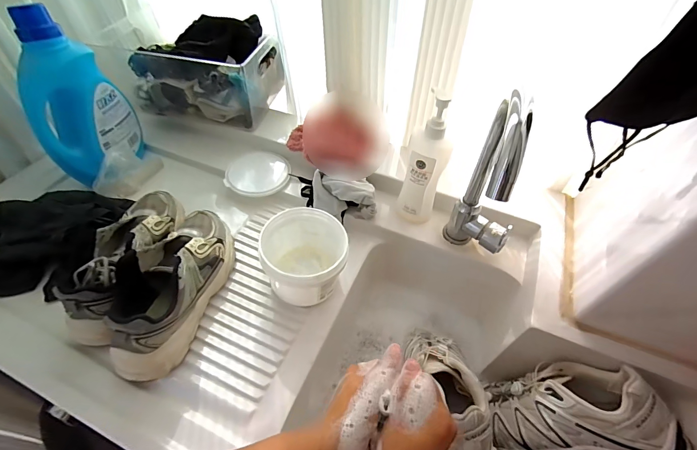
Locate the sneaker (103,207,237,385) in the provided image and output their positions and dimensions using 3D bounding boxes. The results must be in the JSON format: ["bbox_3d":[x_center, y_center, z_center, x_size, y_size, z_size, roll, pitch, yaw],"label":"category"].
[{"bbox_3d":[-0.239,0.076,0.477,0.089,0.107,0.239,11,53,8],"label":"sneaker"}]

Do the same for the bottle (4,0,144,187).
[{"bbox_3d":[-0.453,-0.201,0.575,0.073,0.233,0.148,7,52,5],"label":"bottle"}]

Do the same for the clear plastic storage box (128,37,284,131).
[{"bbox_3d":[-0.290,-0.305,0.700,0.272,0.123,0.157,12,53,9],"label":"clear plastic storage box"}]

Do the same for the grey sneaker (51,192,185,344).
[{"bbox_3d":[-0.318,0.038,0.501,0.085,0.084,0.246,6,52,4],"label":"grey sneaker"}]

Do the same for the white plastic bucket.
[{"bbox_3d":[-0.061,0.048,0.508,0.110,0.086,0.123,-8,52,-7],"label":"white plastic bucket"}]

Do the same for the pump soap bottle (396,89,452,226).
[{"bbox_3d":[0.117,-0.093,0.533,0.058,0.213,0.044,5,52,3],"label":"pump soap bottle"}]

